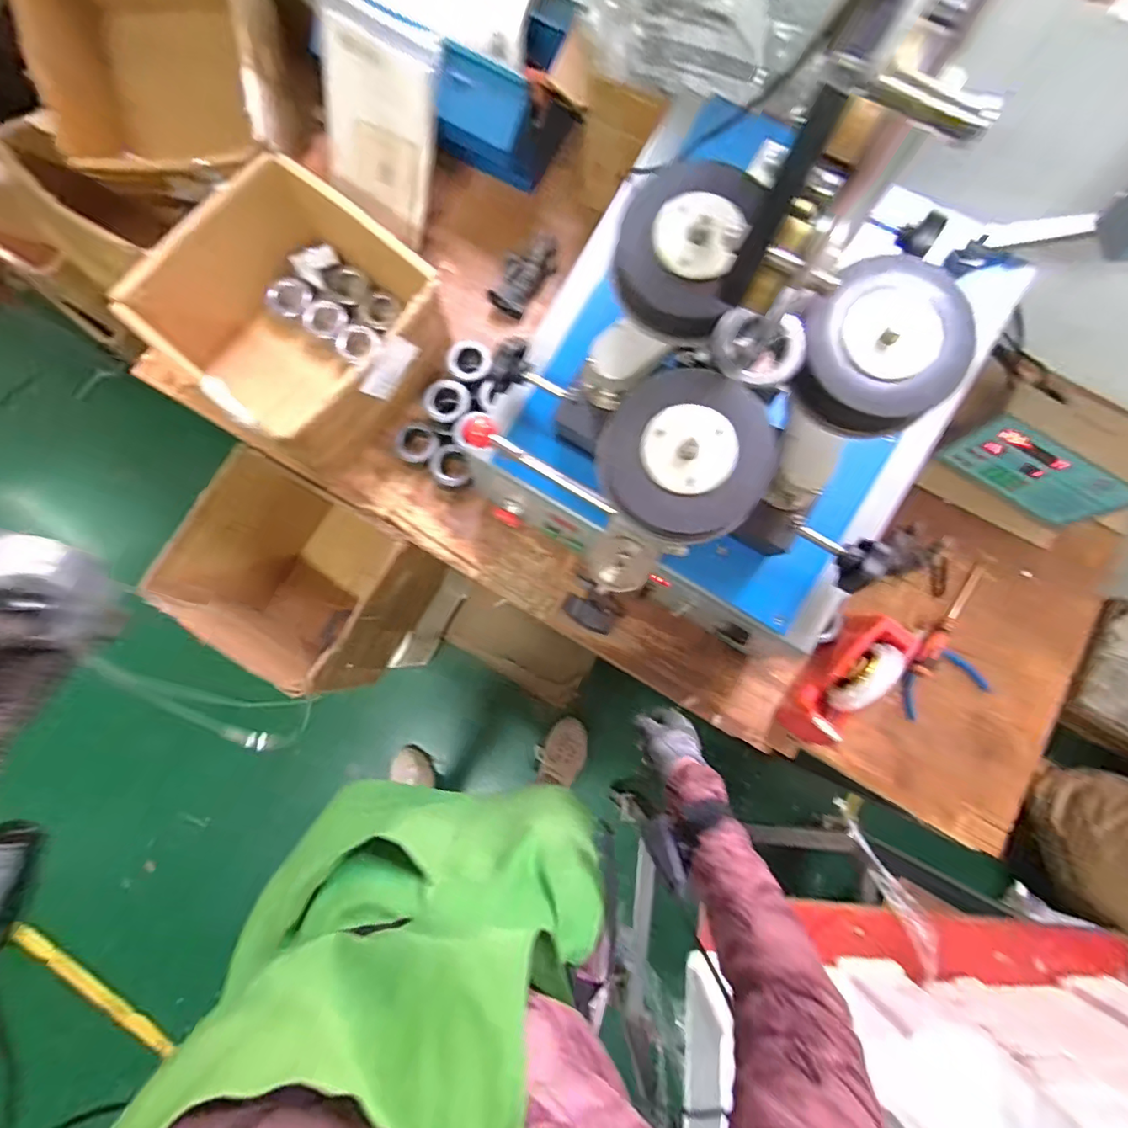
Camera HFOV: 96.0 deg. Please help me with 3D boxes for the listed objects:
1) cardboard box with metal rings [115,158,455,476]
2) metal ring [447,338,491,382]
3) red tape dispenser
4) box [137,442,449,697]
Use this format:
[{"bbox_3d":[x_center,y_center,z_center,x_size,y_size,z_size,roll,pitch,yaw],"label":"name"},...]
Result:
[{"bbox_3d":[-0.387,-0.355,0.771,0.334,0.173,0.333,40,82,6],"label":"cardboard box with metal rings"},{"bbox_3d":[-0.150,-0.323,0.804,0.066,0.024,0.057,-27,81,-5],"label":"metal ring"},{"bbox_3d":[0.398,0.166,0.723,0.073,0.114,0.200,36,82,6],"label":"red tape dispenser"},{"bbox_3d":[-0.465,0.052,0.973,0.320,0.388,0.314,30,81,5],"label":"box"}]

